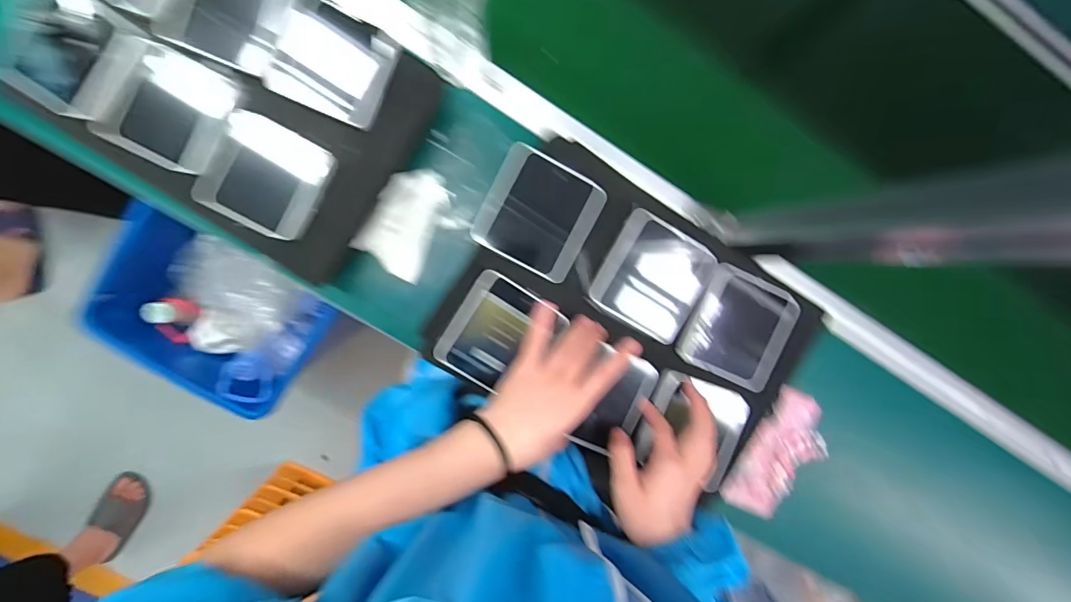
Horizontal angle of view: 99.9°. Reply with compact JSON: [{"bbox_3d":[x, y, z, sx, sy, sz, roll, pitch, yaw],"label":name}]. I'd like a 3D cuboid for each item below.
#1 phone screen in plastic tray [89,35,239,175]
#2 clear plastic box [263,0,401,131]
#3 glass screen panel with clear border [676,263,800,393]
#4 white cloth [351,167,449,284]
[{"bbox_3d":[-0.347,-0.181,0.422,0.101,0.016,0.100,22,92,-8],"label":"phone screen in plastic tray"},{"bbox_3d":[-0.197,-0.234,0.443,0.103,0.017,0.096,22,92,-8],"label":"clear plastic box"},{"bbox_3d":[0.201,0.027,0.441,0.100,0.015,0.100,24,92,-8],"label":"glass screen panel with clear border"},{"bbox_3d":[-0.148,-0.092,0.523,0.077,0.014,0.123,30,91,-9],"label":"white cloth"}]

